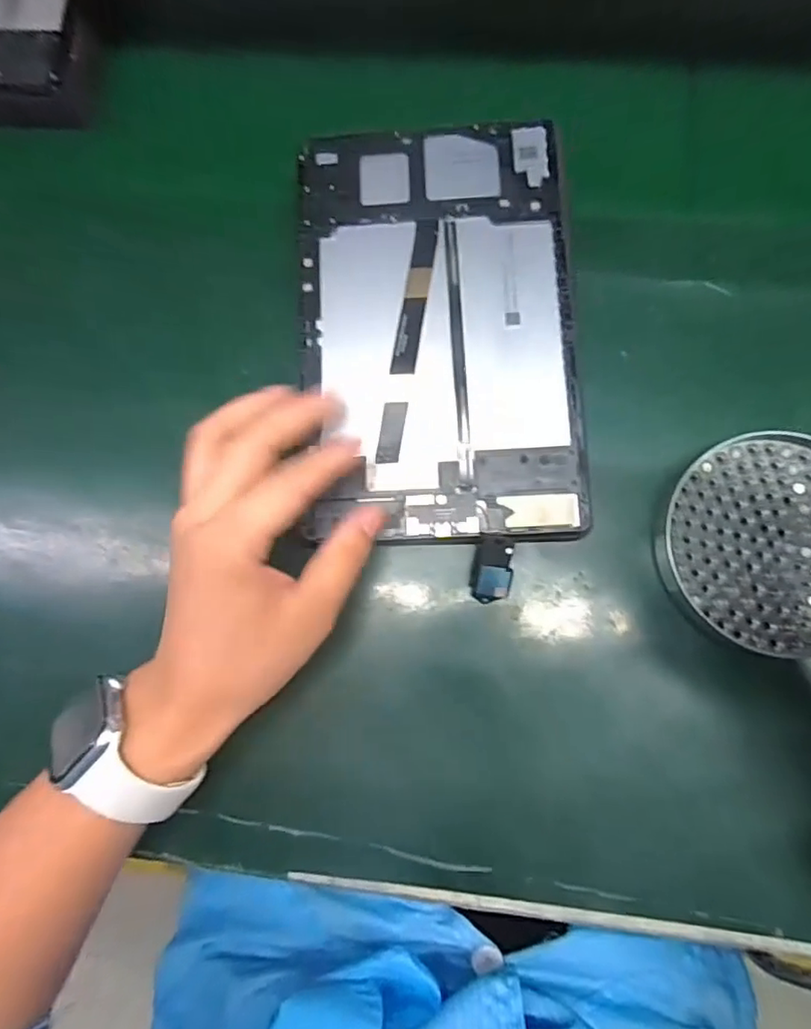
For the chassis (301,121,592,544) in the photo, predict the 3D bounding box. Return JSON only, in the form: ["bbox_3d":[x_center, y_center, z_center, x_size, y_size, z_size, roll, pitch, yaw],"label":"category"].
[{"bbox_3d":[0.018,-0.105,0.318,0.147,0.012,0.237,-2,82,4],"label":"chassis"}]

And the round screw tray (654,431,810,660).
[{"bbox_3d":[0.189,0.013,0.307,0.100,0.016,0.114,13,80,6],"label":"round screw tray"}]

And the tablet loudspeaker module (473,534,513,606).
[{"bbox_3d":[0.047,0.030,0.308,0.020,0.007,0.041,5,118,5],"label":"tablet loudspeaker module"}]

